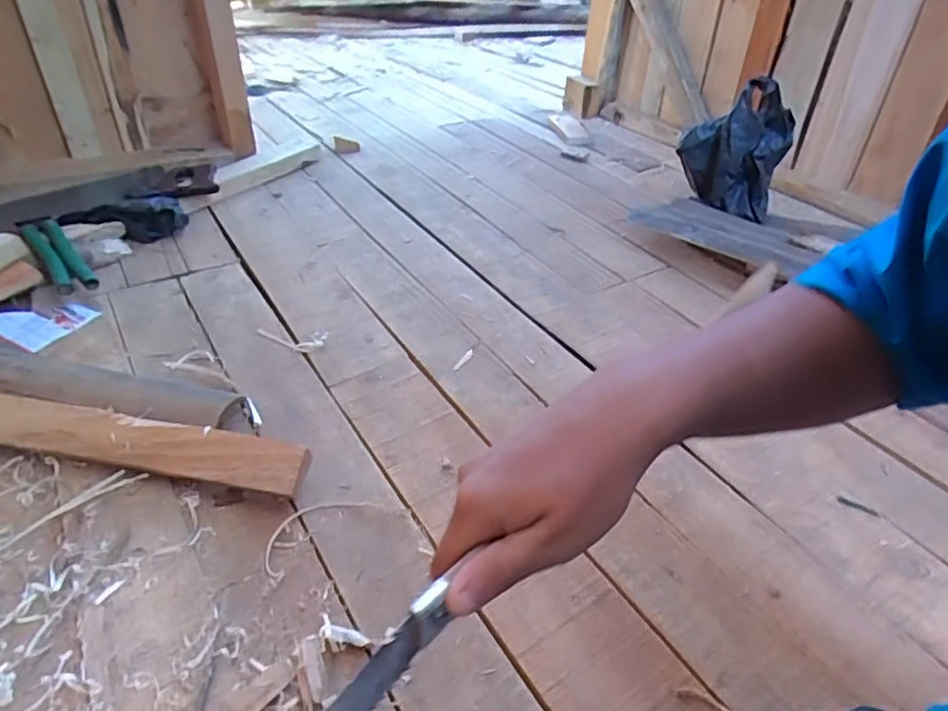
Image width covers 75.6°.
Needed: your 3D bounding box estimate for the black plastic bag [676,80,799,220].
[{"bbox_3d":[0.439,-0.343,1.038,0.173,0.208,0.061,11,37,10],"label":"black plastic bag"}]

